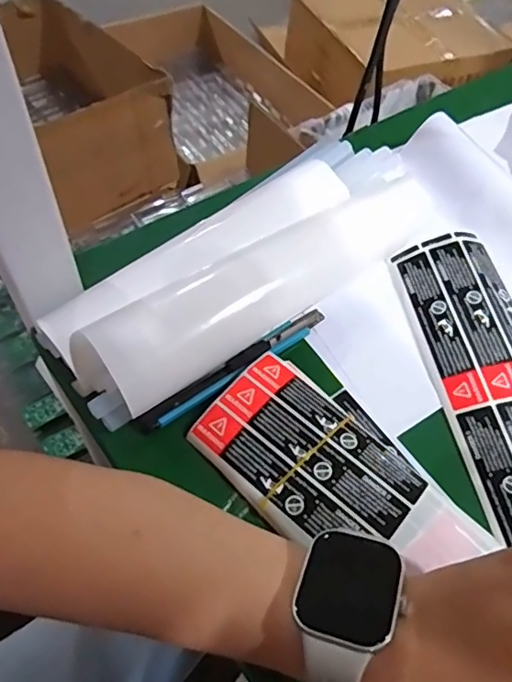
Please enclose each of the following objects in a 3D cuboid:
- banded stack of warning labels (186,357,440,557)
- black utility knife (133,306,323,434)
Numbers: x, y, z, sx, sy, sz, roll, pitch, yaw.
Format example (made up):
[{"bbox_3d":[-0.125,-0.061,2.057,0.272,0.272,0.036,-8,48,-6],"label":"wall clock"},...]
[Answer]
[{"bbox_3d":[0.032,0.067,0.299,0.128,0.014,0.076,38,63,18],"label":"banded stack of warning labels"},{"bbox_3d":[-0.012,0.016,0.339,0.145,0.012,0.012,-31,65,-24],"label":"black utility knife"}]

